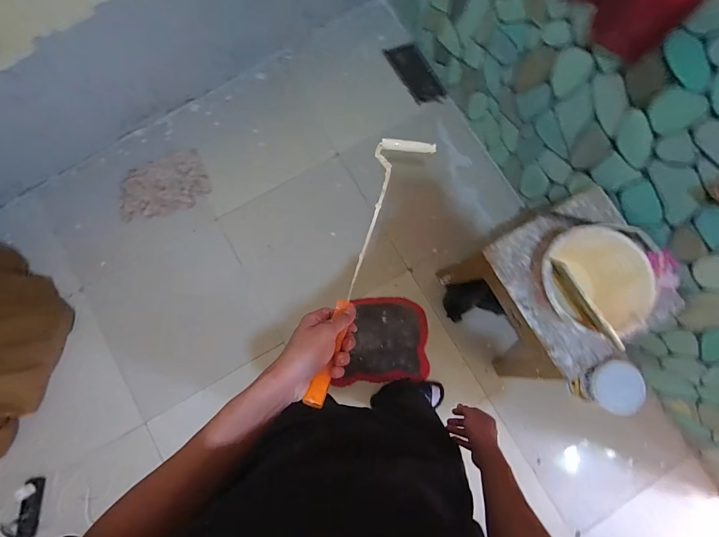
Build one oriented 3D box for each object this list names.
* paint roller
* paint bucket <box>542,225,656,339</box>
[{"bbox_3d":[0.027,-0.051,0.594,0.108,0.024,0.568,19,53,1],"label":"paint roller"},{"bbox_3d":[0.587,0.026,0.980,0.253,0.219,0.271,1,77,-3],"label":"paint bucket"}]

